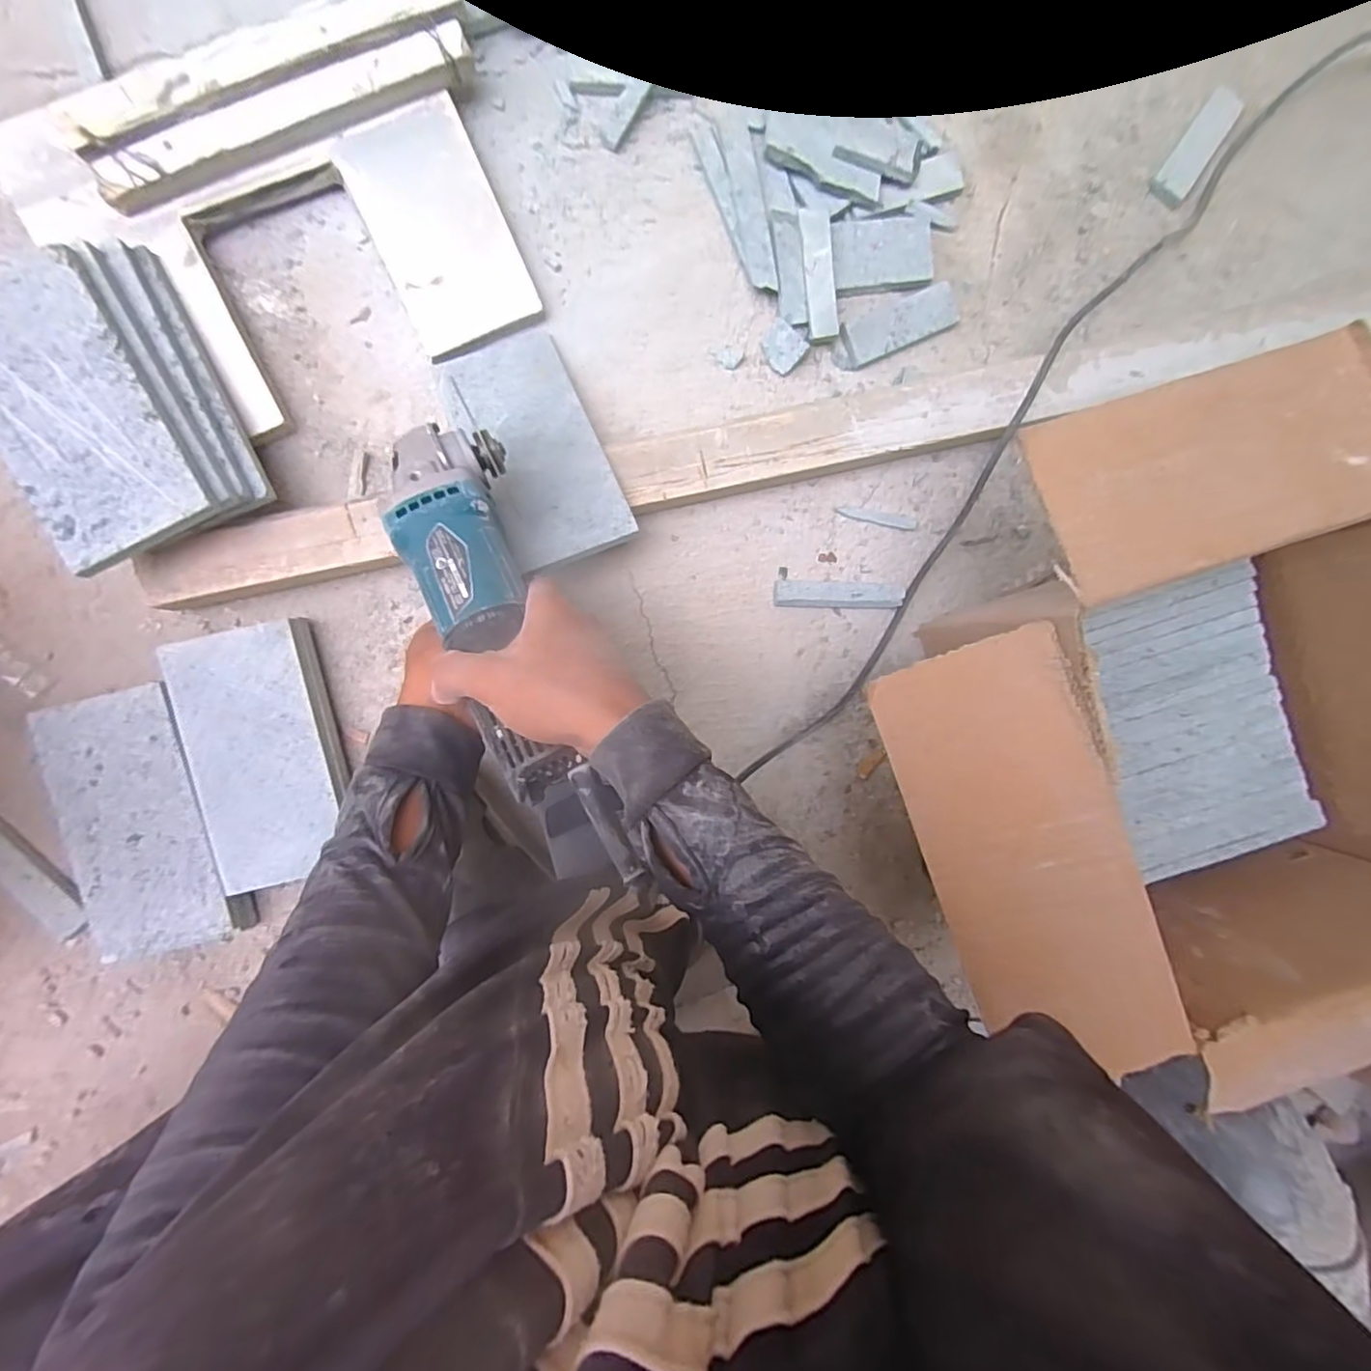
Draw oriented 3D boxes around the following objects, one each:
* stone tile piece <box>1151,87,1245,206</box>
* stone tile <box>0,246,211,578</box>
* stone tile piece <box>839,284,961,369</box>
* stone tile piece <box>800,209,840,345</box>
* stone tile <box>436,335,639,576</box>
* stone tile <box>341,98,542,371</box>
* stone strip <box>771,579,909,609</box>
[{"bbox_3d":[0.453,-0.475,0.521,0.033,0.009,0.108,35,89,-5],"label":"stone tile piece"},{"bbox_3d":[-0.413,-0.183,0.394,0.099,0.012,0.197,-28,94,-3],"label":"stone tile"},{"bbox_3d":[0.186,-0.310,0.509,0.101,0.013,0.038,-24,94,-3],"label":"stone tile piece"},{"bbox_3d":[0.113,-0.342,0.492,0.028,0.011,0.098,-8,93,-4],"label":"stone tile piece"},{"bbox_3d":[-0.117,-0.185,0.459,0.096,0.007,0.200,-23,76,-10],"label":"stone tile"},{"bbox_3d":[-0.192,-0.357,0.465,0.098,0.008,0.164,-25,100,-2],"label":"stone tile"},{"bbox_3d":[0.136,-0.080,0.522,0.114,0.011,0.023,1,92,-5],"label":"stone strip"}]

